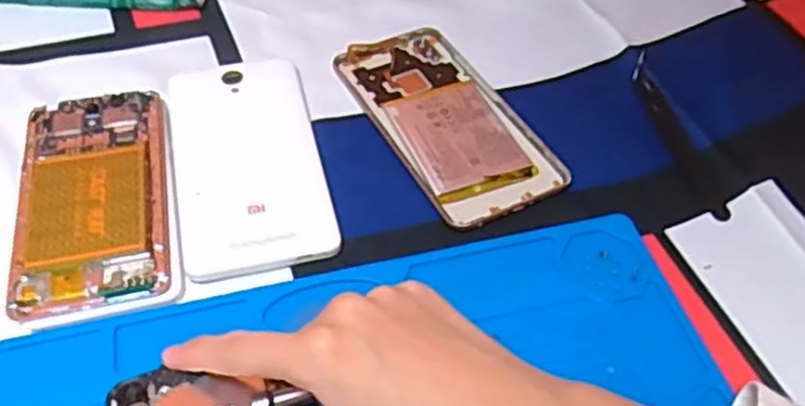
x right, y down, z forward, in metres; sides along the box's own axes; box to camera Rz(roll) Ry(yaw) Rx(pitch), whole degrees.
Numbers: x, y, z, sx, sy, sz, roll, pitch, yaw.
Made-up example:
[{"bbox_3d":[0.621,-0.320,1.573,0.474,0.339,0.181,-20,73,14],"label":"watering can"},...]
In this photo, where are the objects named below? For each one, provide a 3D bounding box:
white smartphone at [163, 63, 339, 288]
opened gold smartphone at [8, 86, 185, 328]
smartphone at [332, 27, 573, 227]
[{"bbox_3d":[-0.083,-0.026,0.401,0.074,0.008,0.151,-11,50,-10],"label":"white smartphone"},{"bbox_3d":[-0.153,-0.004,0.377,0.074,0.014,0.139,-10,50,-9],"label":"opened gold smartphone"},{"bbox_3d":[0.023,-0.050,0.425,0.072,0.004,0.153,-22,53,-18],"label":"smartphone"}]

